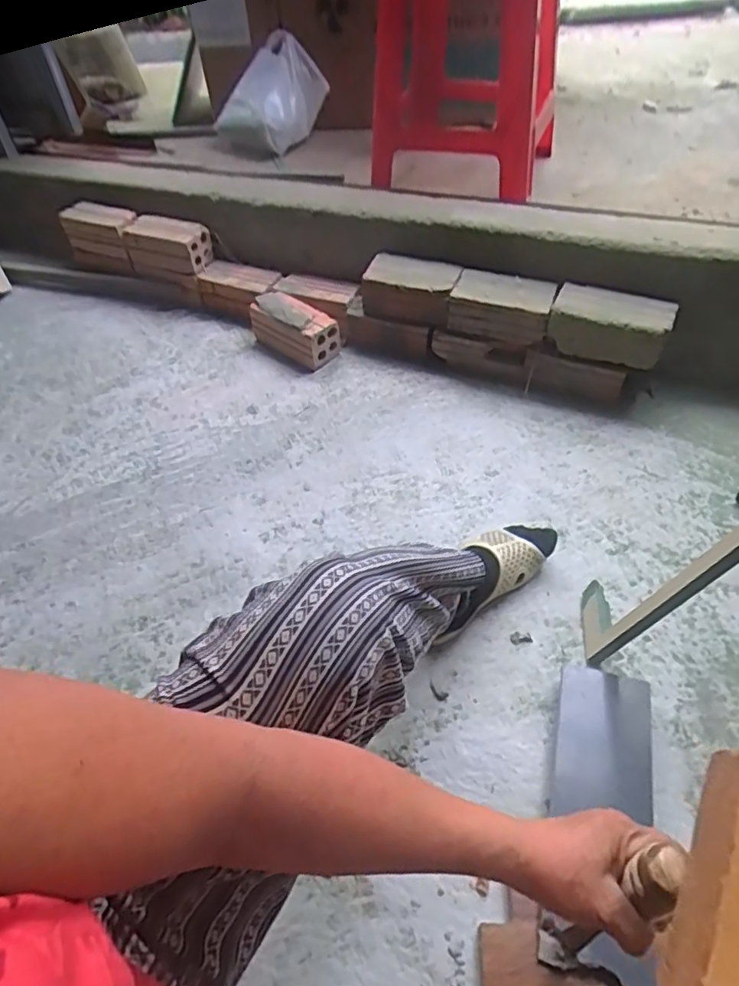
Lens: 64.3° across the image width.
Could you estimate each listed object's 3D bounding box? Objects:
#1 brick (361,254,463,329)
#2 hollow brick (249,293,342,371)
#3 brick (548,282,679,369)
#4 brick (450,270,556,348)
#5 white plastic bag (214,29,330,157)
[{"bbox_3d":[0.072,-0.370,1.082,0.173,0.076,0.079,16,51,17],"label":"brick"},{"bbox_3d":[-0.148,-0.320,1.155,0.177,0.086,0.094,33,58,28],"label":"hollow brick"},{"bbox_3d":[0.401,-0.283,0.983,0.186,0.080,0.092,17,52,18],"label":"brick"},{"bbox_3d":[0.234,-0.328,1.047,0.170,0.076,0.087,14,51,16],"label":"brick"},{"bbox_3d":[-0.245,-0.995,1.487,0.194,0.217,0.265,-33,54,-23],"label":"white plastic bag"}]

